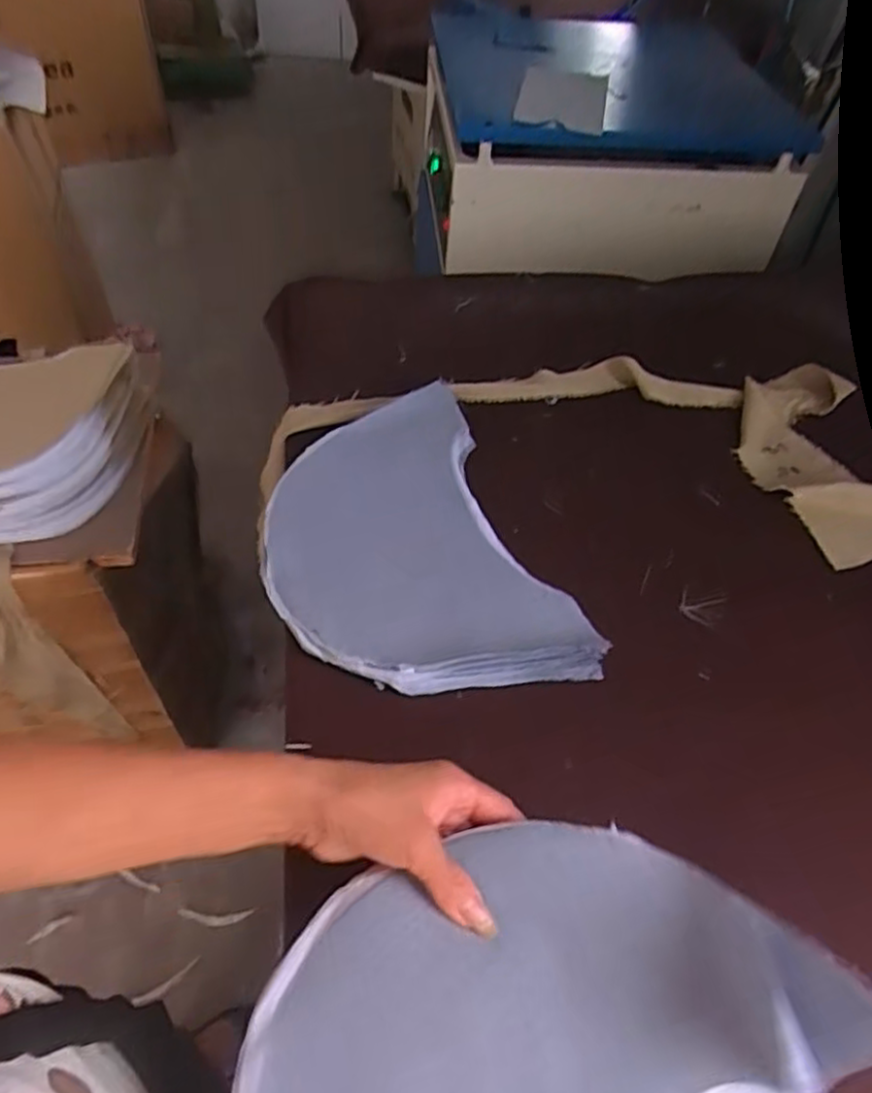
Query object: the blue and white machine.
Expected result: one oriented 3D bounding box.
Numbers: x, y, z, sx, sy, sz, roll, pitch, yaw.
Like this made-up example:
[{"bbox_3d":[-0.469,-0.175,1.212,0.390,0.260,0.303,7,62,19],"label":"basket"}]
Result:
[{"bbox_3d":[0.245,-0.661,1.155,0.495,0.222,0.477,-5,53,-8],"label":"blue and white machine"}]

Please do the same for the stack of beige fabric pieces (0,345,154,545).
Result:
[{"bbox_3d":[-0.492,-0.112,0.809,0.306,0.110,0.196,-13,54,-13],"label":"stack of beige fabric pieces"}]

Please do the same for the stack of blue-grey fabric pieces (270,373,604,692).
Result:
[{"bbox_3d":[-0.028,-0.001,0.564,0.205,0.033,0.293,-16,55,-16],"label":"stack of blue-grey fabric pieces"}]

